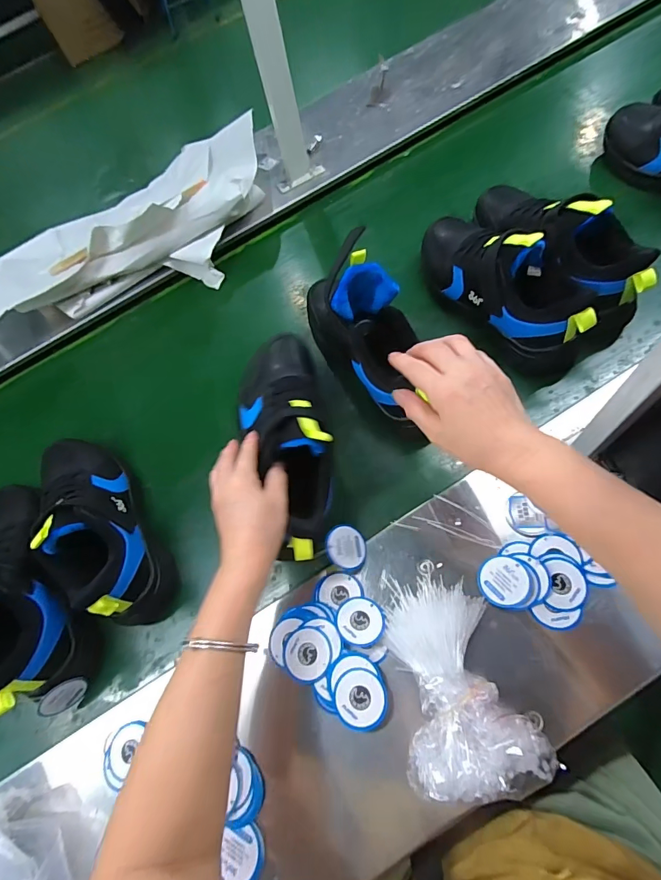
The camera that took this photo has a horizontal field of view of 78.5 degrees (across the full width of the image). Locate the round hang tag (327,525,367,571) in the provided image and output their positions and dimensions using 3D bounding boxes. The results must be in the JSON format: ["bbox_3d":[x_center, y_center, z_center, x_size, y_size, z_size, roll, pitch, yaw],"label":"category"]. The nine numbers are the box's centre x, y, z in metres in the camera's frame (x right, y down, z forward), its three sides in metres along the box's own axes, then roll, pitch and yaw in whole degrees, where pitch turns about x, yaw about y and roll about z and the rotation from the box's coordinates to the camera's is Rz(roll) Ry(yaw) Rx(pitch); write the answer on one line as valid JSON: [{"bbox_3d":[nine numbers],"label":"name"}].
[{"bbox_3d":[0.018,0.118,0.446,0.046,0.004,0.048,12,59,-20],"label":"round hang tag"}]

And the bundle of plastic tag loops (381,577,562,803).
[{"bbox_3d":[0.118,0.214,0.370,0.112,0.047,0.171,-6,66,-3],"label":"bundle of plastic tag loops"}]

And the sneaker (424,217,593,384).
[{"bbox_3d":[0.223,-0.221,0.526,0.091,0.132,0.283,-27,69,-11],"label":"sneaker"}]

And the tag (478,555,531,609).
[{"bbox_3d":[0.173,0.141,0.404,0.047,0.005,0.047,-12,61,24],"label":"tag"}]

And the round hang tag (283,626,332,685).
[{"bbox_3d":[-0.023,0.215,0.404,0.048,0.004,0.050,-4,65,9],"label":"round hang tag"}]

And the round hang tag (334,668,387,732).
[{"bbox_3d":[0.028,0.242,0.378,0.047,0.006,0.049,-3,67,8],"label":"round hang tag"}]

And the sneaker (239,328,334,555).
[{"bbox_3d":[-0.054,-0.018,0.453,0.107,0.083,0.286,-11,55,-5],"label":"sneaker"}]

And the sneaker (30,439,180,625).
[{"bbox_3d":[-0.296,0.097,0.497,0.095,0.117,0.276,-32,70,-13],"label":"sneaker"}]

